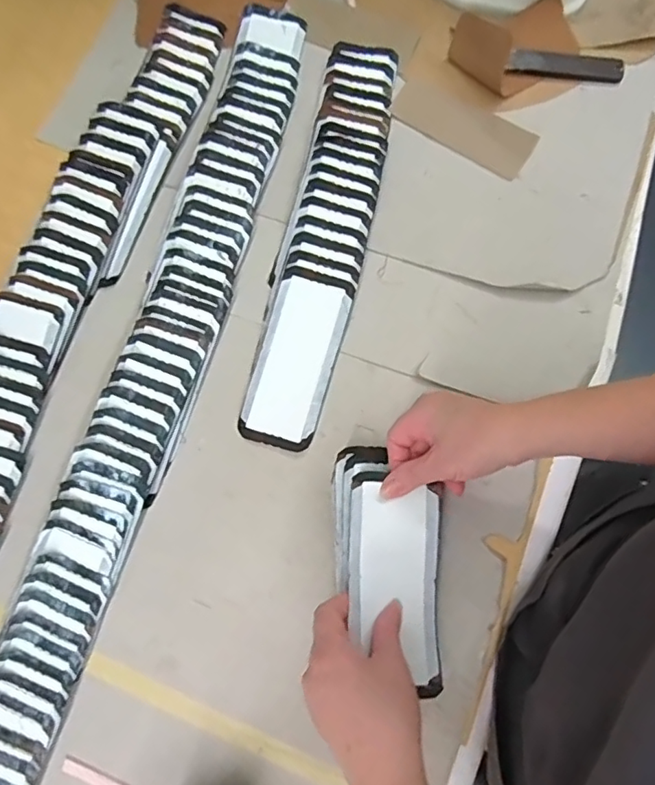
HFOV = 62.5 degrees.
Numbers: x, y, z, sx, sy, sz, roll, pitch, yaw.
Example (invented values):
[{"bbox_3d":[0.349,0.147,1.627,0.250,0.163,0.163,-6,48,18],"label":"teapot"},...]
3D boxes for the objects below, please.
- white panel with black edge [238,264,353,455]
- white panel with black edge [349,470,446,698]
[{"bbox_3d":[-0.029,-0.031,0.498,0.072,0.015,0.161,15,80,3],"label":"white panel with black edge"},{"bbox_3d":[0.052,0.142,0.420,0.071,0.026,0.153,3,80,1],"label":"white panel with black edge"}]

